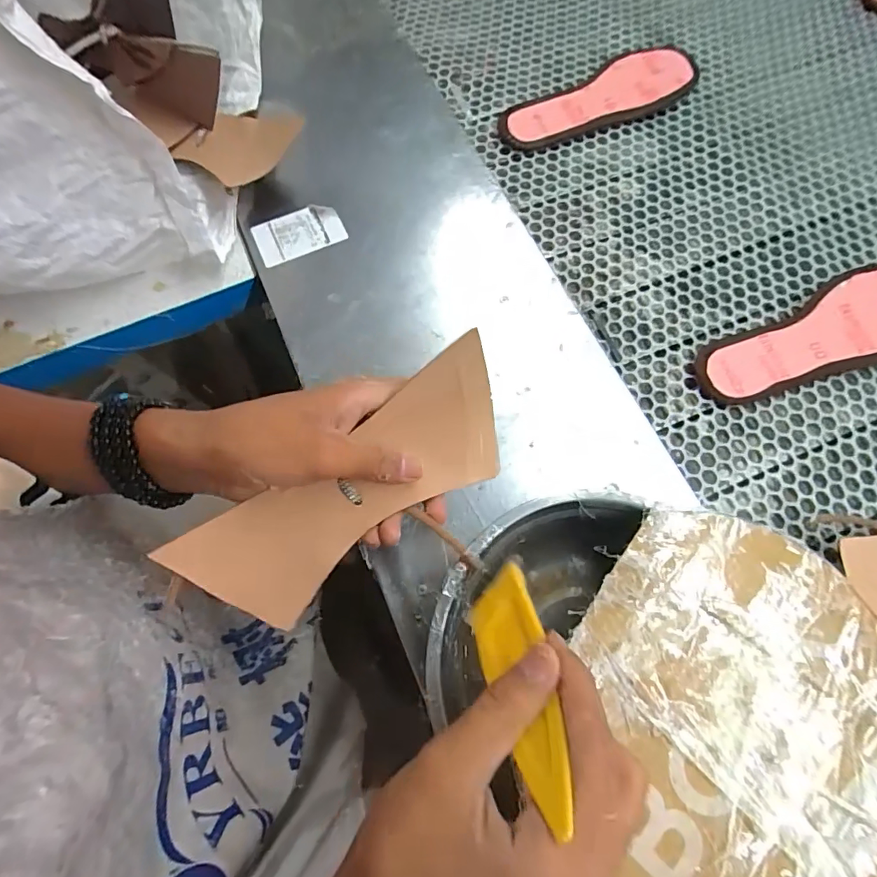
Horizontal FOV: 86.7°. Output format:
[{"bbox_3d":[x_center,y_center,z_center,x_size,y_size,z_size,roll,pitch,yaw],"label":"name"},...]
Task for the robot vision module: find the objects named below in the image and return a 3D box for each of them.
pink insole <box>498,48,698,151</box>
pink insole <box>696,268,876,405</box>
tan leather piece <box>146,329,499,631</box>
[{"bbox_3d":[0.190,-0.387,0.528,0.261,0.013,0.080,-31,75,-10],"label":"pink insole"},{"bbox_3d":[0.353,-0.093,0.423,0.256,0.015,0.074,-25,74,-9],"label":"pink insole"},{"bbox_3d":[-0.049,0.032,0.273,0.205,0.017,0.076,-35,113,-1],"label":"tan leather piece"}]

